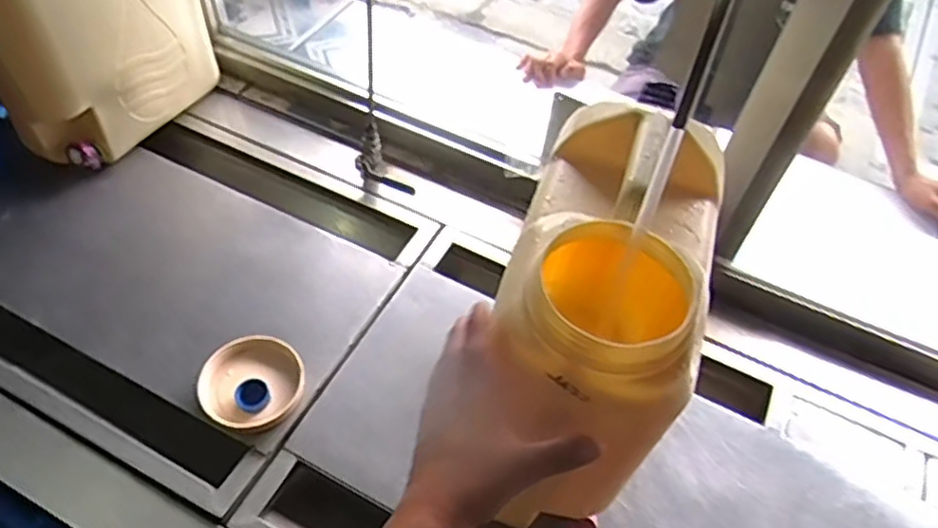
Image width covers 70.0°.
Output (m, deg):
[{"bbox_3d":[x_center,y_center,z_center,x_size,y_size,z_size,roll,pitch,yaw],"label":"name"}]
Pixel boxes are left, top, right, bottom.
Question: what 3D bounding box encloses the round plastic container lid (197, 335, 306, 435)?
[{"bbox_3d":[-0.278,0.154,0.867,0.122,0.033,0.126,2,51,-3],"label":"round plastic container lid"}]

